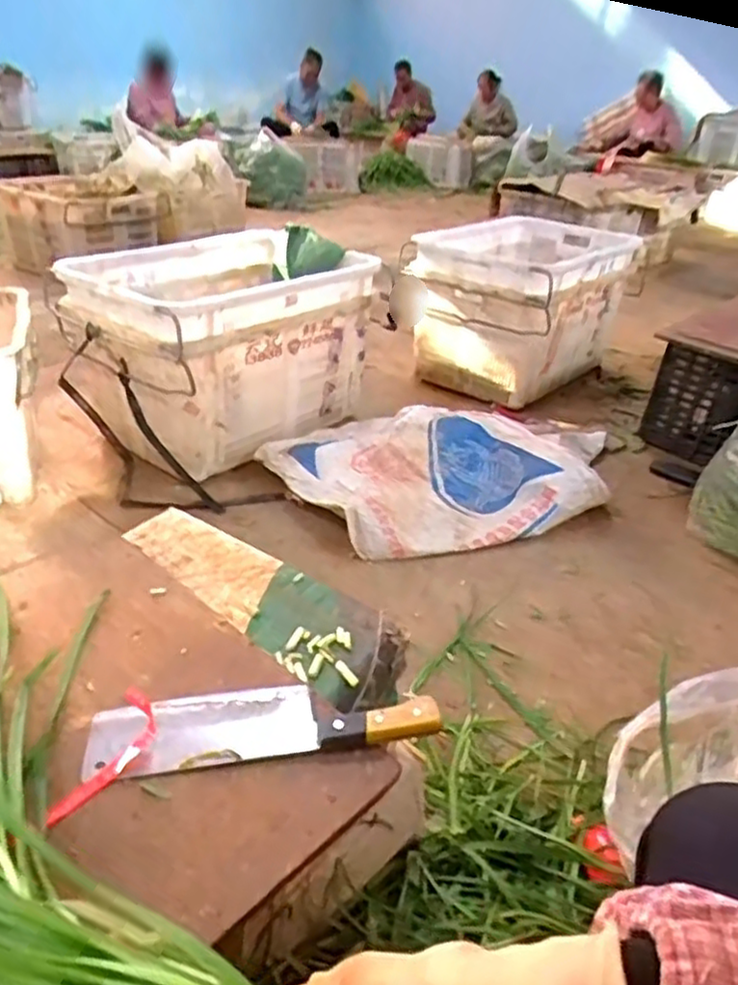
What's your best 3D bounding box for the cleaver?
[{"bbox_3d":[-0.084,0.176,0.571,0.264,0.029,0.077,-1,32,-10],"label":"cleaver"}]

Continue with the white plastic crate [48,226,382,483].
[{"bbox_3d":[-0.373,-0.382,1.783,0.515,0.385,0.633,26,37,32],"label":"white plastic crate"}]

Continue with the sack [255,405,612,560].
[{"bbox_3d":[0.208,-0.072,1.666,0.851,0.124,0.519,-6,32,-16],"label":"sack"}]

